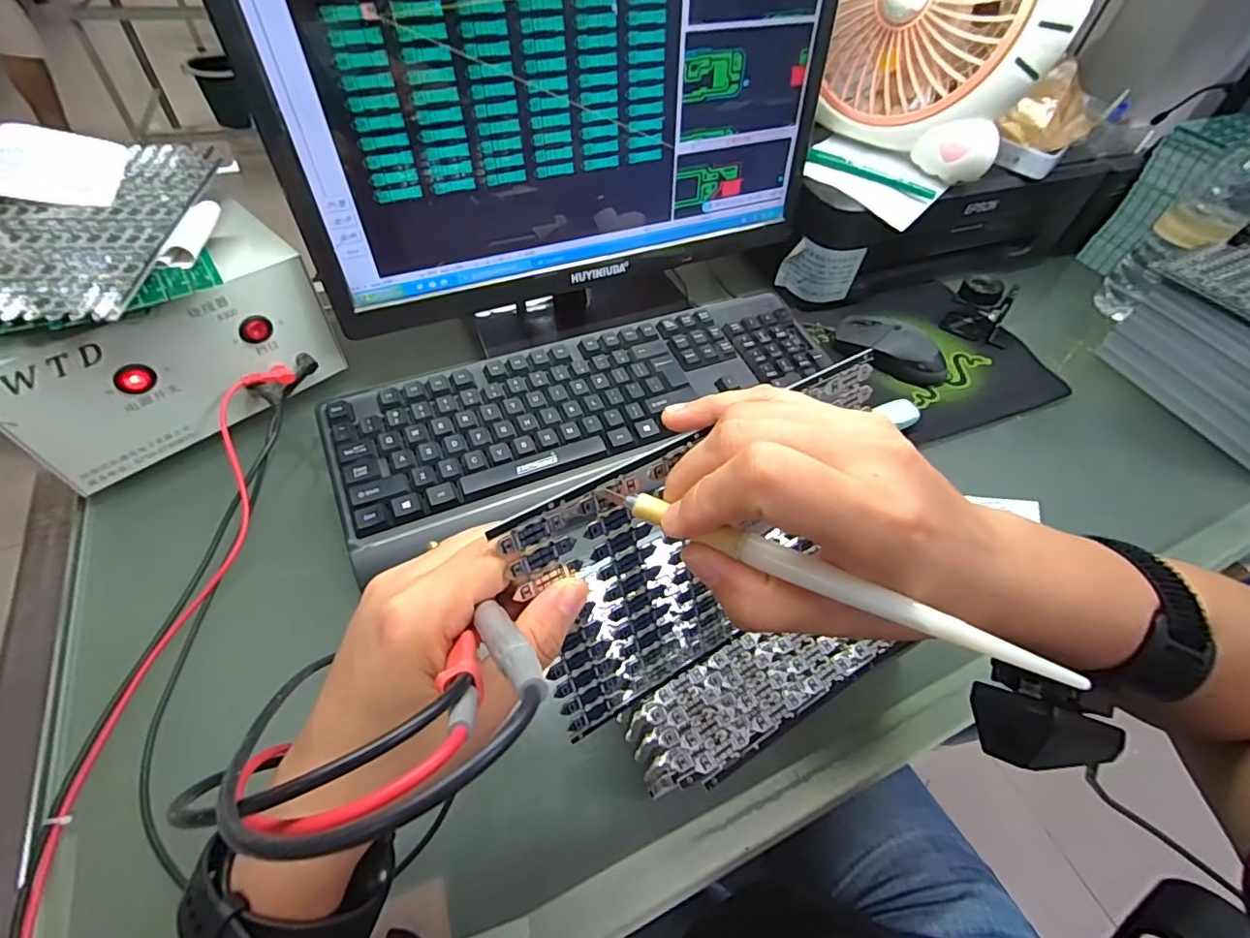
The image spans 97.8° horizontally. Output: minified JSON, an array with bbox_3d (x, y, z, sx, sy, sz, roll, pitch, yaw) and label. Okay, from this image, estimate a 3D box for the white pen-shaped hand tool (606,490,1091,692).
[{"bbox_3d":[0.059,0.033,0.169,0.137,0.007,0.007,21,53,21],"label":"white pen-shaped hand tool"}]

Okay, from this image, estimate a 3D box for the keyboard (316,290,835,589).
[{"bbox_3d":[-0.021,-0.064,0.469,0.434,0.033,0.136,-24,58,-22],"label":"keyboard"}]

